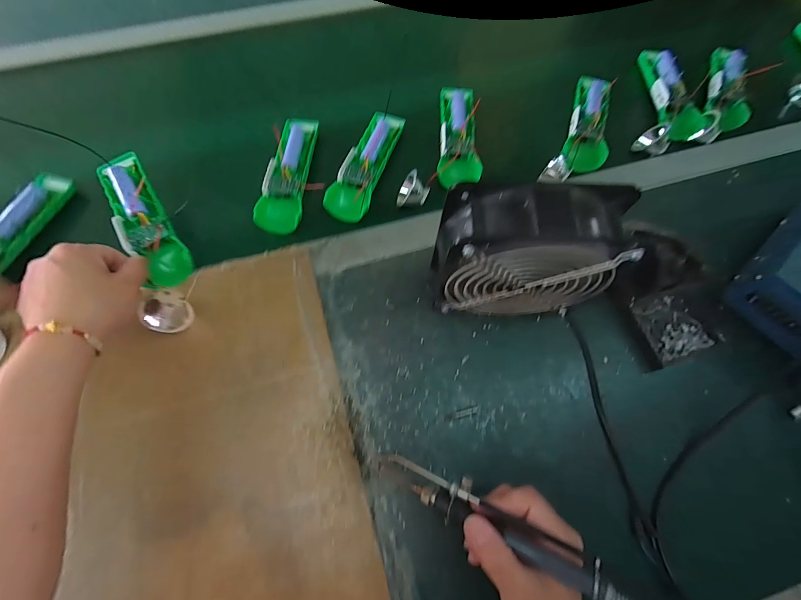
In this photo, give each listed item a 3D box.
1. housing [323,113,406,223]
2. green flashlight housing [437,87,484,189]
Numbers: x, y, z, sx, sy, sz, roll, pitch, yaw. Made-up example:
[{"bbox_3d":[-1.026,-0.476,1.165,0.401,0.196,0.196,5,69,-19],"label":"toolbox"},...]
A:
[{"bbox_3d":[-0.044,-0.168,0.447,0.049,0.019,0.156,18,69,5],"label":"housing"},{"bbox_3d":[0.072,-0.208,0.455,0.050,0.019,0.158,0,68,-2],"label":"green flashlight housing"}]

